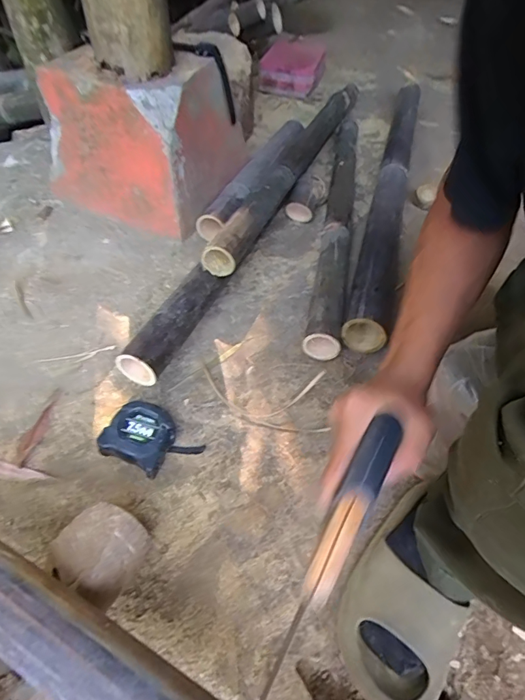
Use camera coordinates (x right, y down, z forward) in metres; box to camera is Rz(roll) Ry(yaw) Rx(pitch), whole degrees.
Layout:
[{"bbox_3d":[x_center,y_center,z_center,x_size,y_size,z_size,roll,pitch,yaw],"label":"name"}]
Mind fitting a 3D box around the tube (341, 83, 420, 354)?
[{"bbox_3d":[0.303,-0.392,1.007,0.071,0.081,1.049,14,49,9],"label":"tube"}]

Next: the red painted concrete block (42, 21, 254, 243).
[{"bbox_3d":[-0.222,-0.433,0.891,0.304,0.265,0.315,23,51,17],"label":"red painted concrete block"}]

